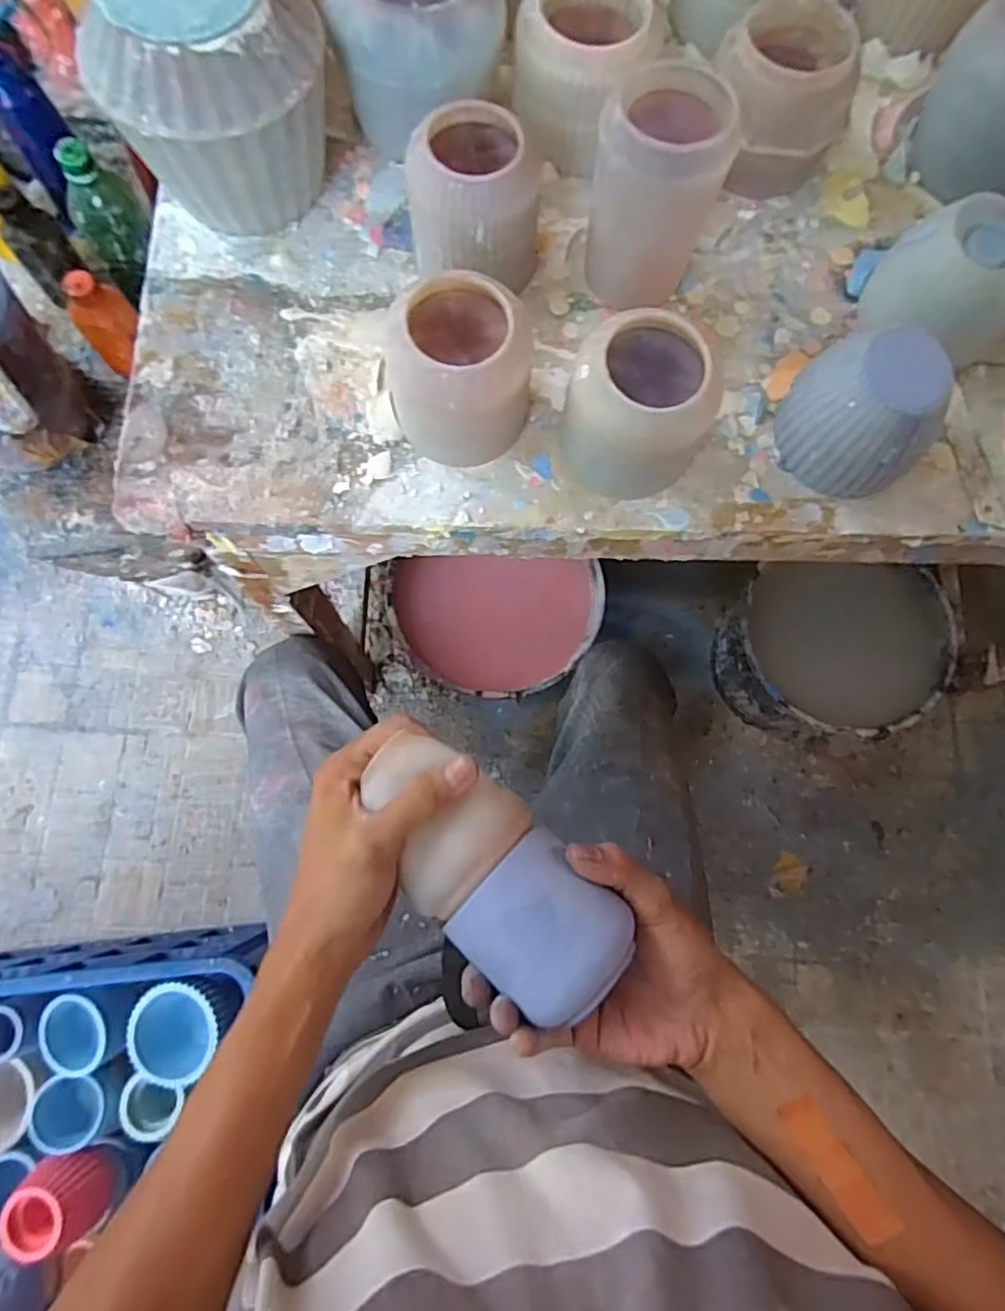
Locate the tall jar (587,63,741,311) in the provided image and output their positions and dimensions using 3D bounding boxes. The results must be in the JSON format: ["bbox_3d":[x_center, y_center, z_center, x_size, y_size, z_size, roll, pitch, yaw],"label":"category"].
[{"bbox_3d":[0.085,-0.258,0.379,0.070,0.100,0.069,20,78,3],"label":"tall jar"}]

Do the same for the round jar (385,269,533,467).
[{"bbox_3d":[-0.022,-0.149,0.367,0.073,0.079,0.070,0,77,-1],"label":"round jar"}]

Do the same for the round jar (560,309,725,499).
[{"bbox_3d":[0.074,-0.132,0.368,0.072,0.077,0.068,0,77,-1],"label":"round jar"}]

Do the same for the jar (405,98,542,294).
[{"bbox_3d":[-0.015,-0.257,0.386,0.073,0.069,0.069,0,77,-1],"label":"jar"}]

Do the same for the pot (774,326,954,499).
[{"bbox_3d":[0.205,-0.137,0.377,0.086,0.063,0.073,41,79,7],"label":"pot"}]

